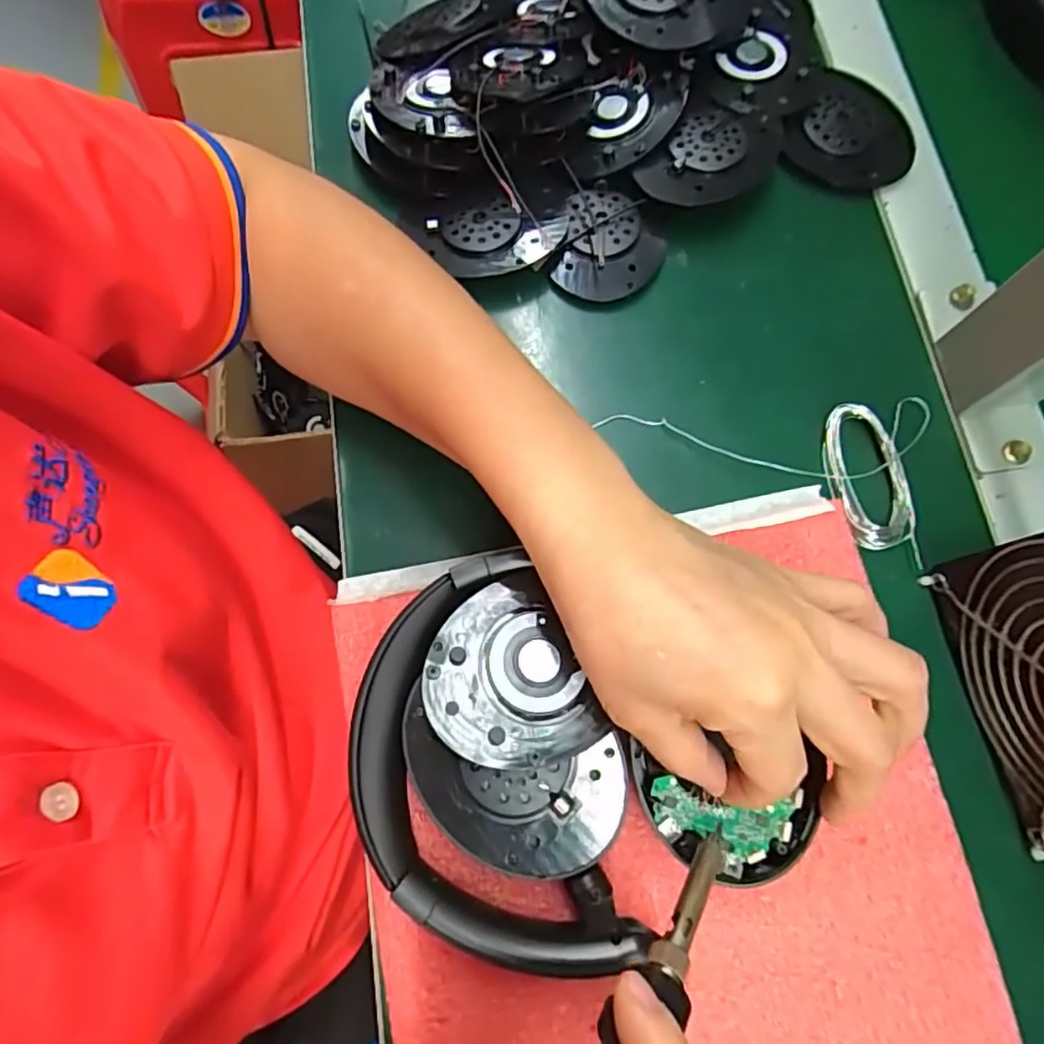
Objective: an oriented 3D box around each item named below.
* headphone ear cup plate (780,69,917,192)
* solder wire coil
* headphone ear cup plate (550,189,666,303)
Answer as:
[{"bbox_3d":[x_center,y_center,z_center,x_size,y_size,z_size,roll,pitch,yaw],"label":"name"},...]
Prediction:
[{"bbox_3d":[0.179,-0.214,0.351,0.071,0.011,0.069,0,74,-1],"label":"headphone ear cup plate"},{"bbox_3d":[0.160,-0.018,0.299,0.036,0.006,0.076,-6,75,-3],"label":"solder wire coil"},{"bbox_3d":[0.045,-0.139,0.330,0.051,0.009,0.056,13,75,2],"label":"headphone ear cup plate"}]

